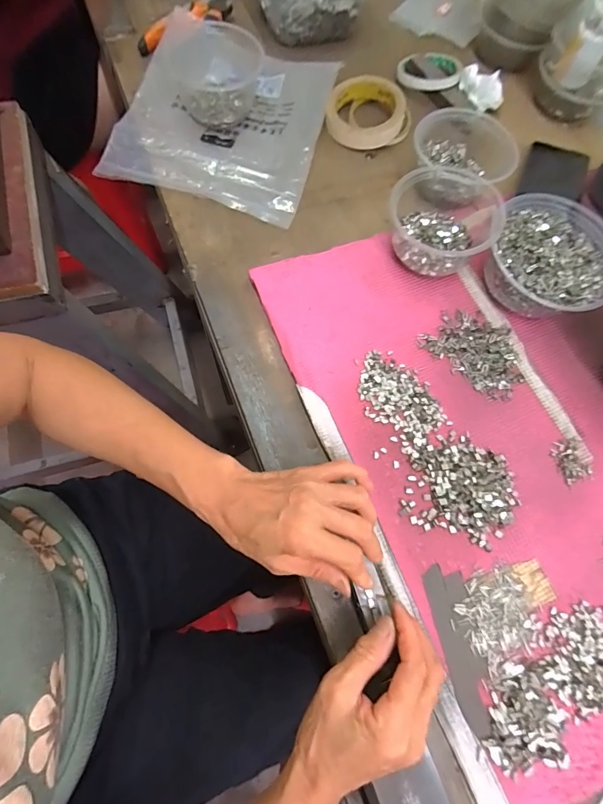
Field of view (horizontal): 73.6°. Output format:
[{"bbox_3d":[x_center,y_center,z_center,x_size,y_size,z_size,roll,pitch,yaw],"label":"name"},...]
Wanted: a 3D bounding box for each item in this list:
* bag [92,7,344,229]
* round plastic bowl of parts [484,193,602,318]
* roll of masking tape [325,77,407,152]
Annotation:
[{"bbox_3d":[-0.098,-0.365,0.492,0.238,0.049,0.257,15,70,0],"label":"bag"},{"bbox_3d":[0.262,-0.152,0.430,0.122,0.053,0.133,2,71,-5],"label":"round plastic bowl of parts"},{"bbox_3d":[0.082,-0.377,0.517,0.095,0.025,0.104,2,71,-5],"label":"roll of masking tape"}]

